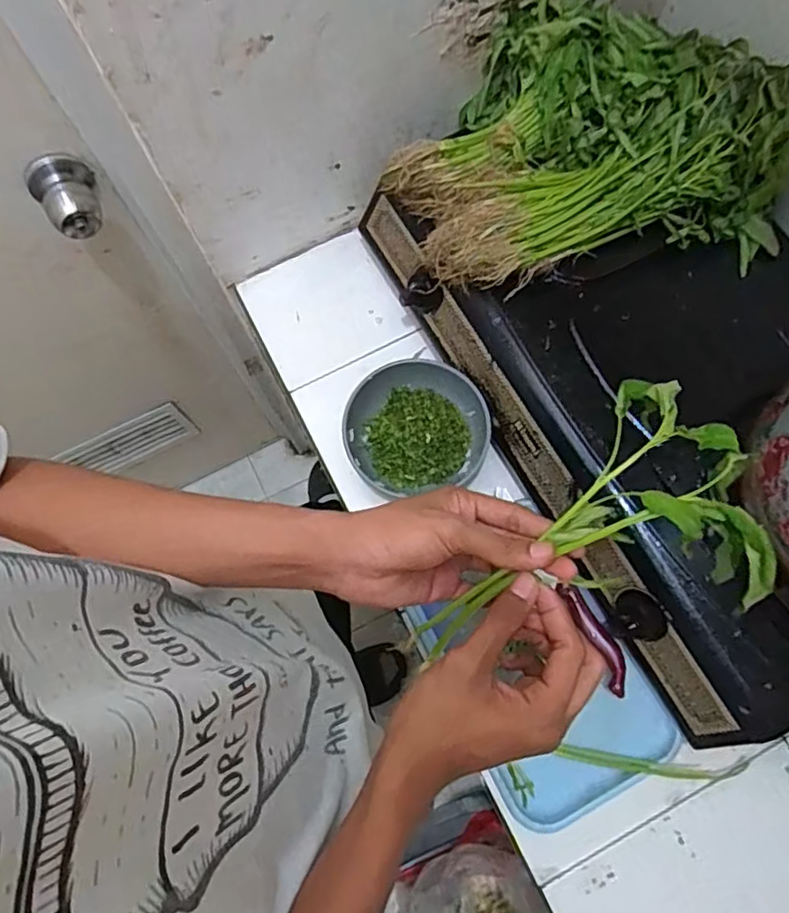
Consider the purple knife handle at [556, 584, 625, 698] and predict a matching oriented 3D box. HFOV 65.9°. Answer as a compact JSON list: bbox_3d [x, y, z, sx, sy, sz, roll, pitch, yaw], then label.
[{"bbox_3d":[0.211,0.185,0.635,0.027,0.019,0.119,-23,60,-5],"label":"purple knife handle"}]

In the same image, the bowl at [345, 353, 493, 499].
[{"bbox_3d":[0.023,-0.033,0.688,0.152,0.059,0.133,-11,75,-1],"label":"bowl"}]

